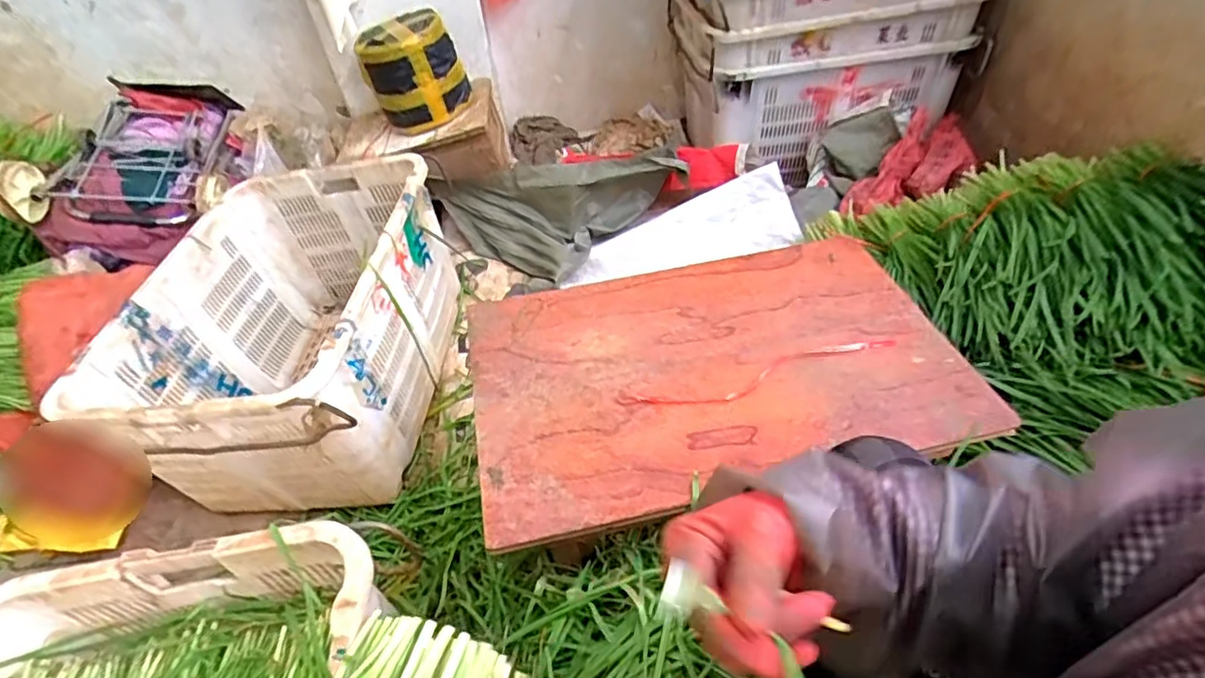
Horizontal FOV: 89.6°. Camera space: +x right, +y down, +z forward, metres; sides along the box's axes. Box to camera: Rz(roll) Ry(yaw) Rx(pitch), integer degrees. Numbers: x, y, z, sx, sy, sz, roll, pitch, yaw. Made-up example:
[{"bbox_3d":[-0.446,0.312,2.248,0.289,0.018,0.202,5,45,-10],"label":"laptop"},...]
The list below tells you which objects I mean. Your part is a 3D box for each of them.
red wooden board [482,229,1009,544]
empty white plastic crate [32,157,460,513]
[{"bbox_3d":[0.132,0.025,0.767,0.584,0.034,0.381,-13,45,-5],"label":"red wooden board"},{"bbox_3d":[-0.583,-0.020,1.213,0.484,0.382,0.719,-5,45,3],"label":"empty white plastic crate"}]

